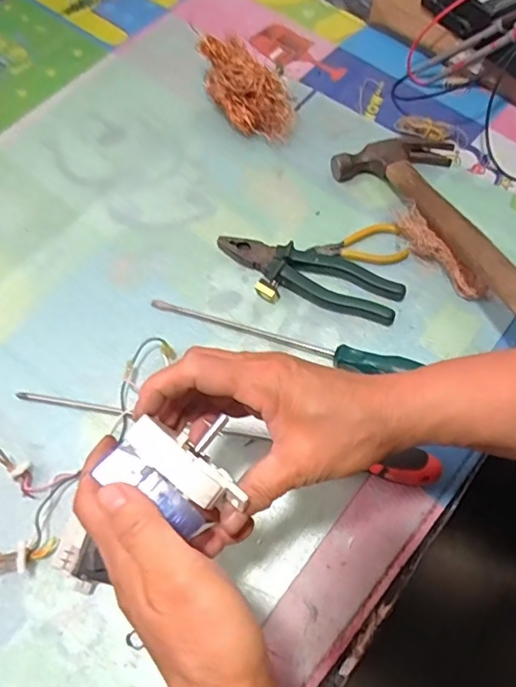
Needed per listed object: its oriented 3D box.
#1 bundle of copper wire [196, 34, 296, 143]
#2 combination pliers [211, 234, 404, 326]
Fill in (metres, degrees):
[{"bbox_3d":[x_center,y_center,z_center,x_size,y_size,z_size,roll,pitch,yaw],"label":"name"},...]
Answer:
[{"bbox_3d":[-0.016,-0.302,0.642,0.067,0.062,0.141,-40,71,-13],"label":"bundle of copper wire"},{"bbox_3d":[0.053,-0.075,0.564,0.192,0.019,0.057,24,70,12],"label":"combination pliers"}]

